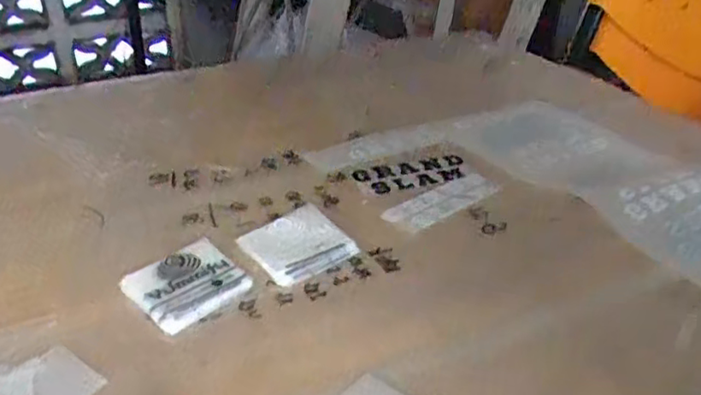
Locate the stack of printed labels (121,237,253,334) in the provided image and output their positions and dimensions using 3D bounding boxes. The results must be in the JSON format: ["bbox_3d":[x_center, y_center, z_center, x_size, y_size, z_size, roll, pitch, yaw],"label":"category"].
[{"bbox_3d":[-0.093,0.049,0.366,0.057,0.007,0.055,-28,40,-37],"label":"stack of printed labels"}]

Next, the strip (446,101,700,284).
[{"bbox_3d":[0.200,-0.011,0.455,0.127,0.011,0.257,-22,39,-28],"label":"strip"}]

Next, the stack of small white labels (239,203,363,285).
[{"bbox_3d":[-0.035,0.027,0.398,0.058,0.009,0.062,-21,37,-29],"label":"stack of small white labels"}]

